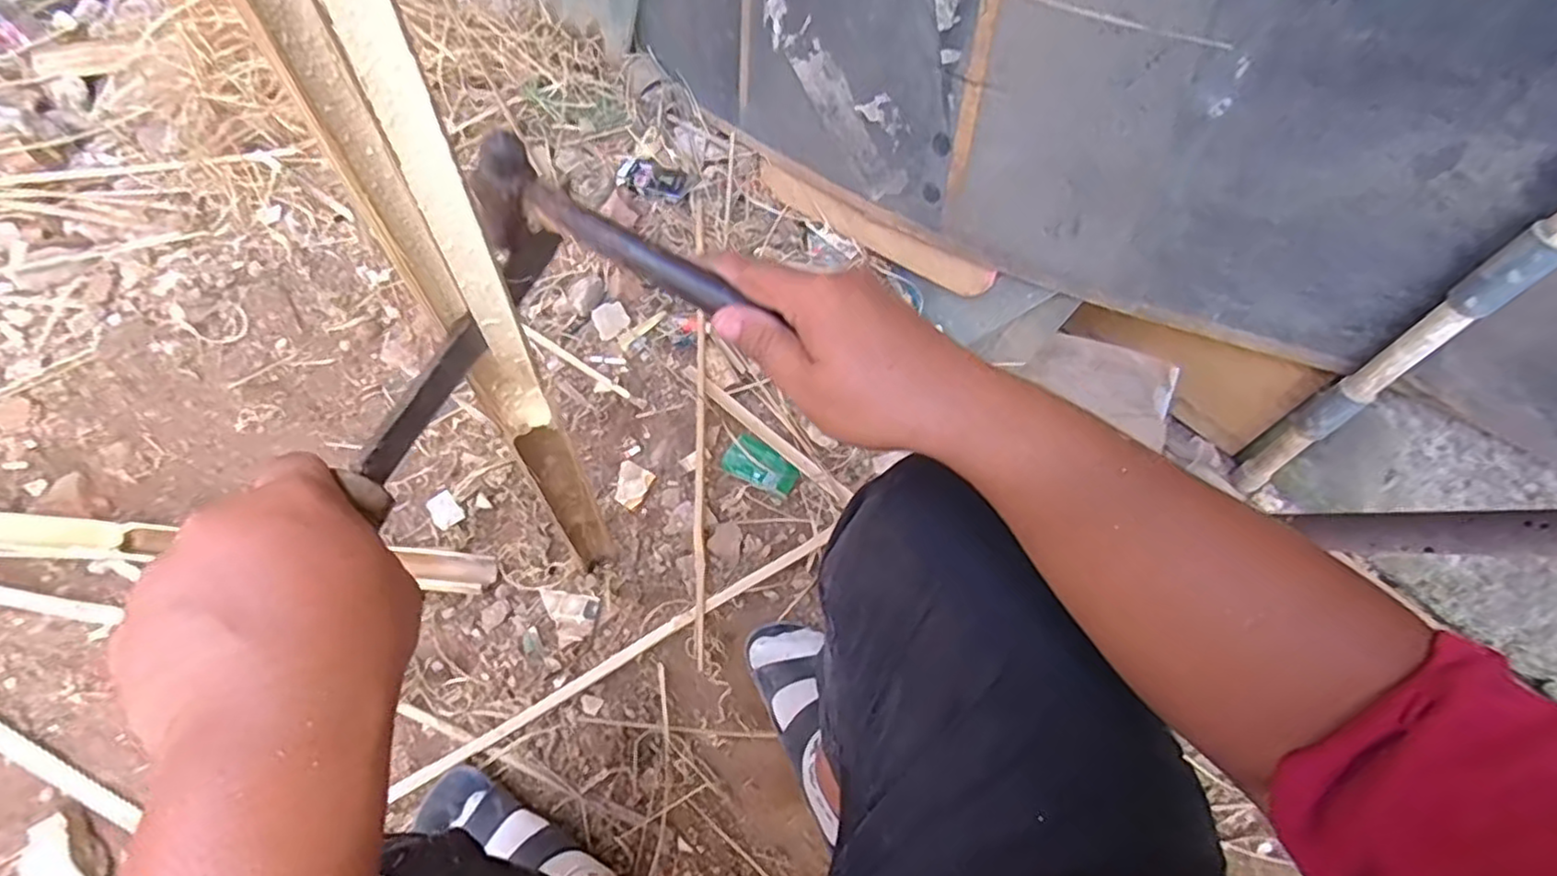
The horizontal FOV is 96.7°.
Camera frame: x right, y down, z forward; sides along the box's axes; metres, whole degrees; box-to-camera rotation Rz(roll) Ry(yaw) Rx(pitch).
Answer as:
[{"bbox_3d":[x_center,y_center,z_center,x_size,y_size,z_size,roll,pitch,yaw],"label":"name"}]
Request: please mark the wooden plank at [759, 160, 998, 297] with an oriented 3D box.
[{"bbox_3d":[0.119,-0.301,0.974,0.016,0.057,0.416,-40,57,-19],"label":"wooden plank"}]

